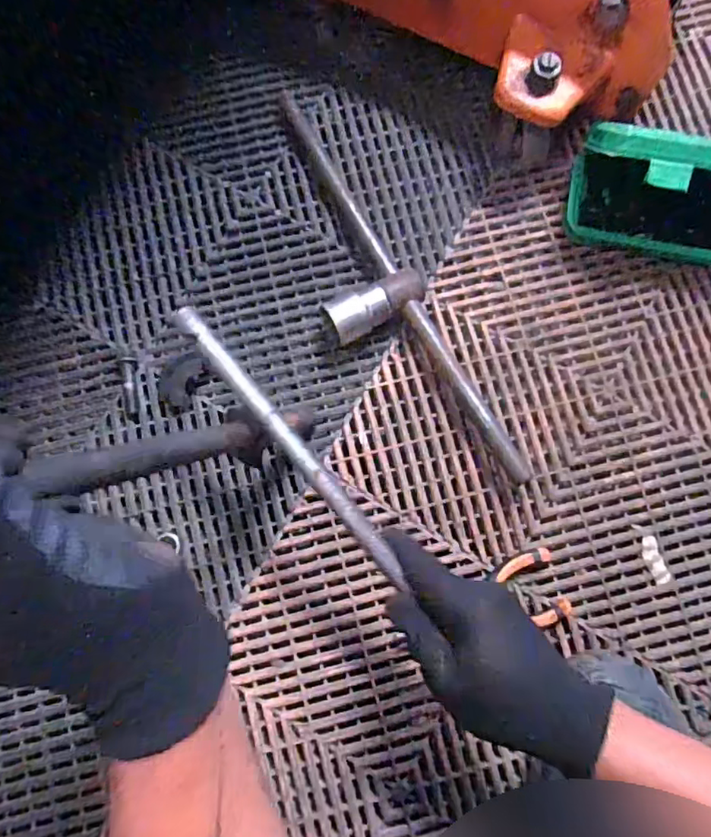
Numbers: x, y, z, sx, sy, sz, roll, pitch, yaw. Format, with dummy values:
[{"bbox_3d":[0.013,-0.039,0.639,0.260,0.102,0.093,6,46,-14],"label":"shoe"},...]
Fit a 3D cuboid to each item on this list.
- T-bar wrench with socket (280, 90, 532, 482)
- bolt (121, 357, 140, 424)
[{"bbox_3d":[0.010,-0.125,0.540,0.099,0.045,0.445,-30,82,-5],"label":"T-bar wrench with socket"},{"bbox_3d":[-0.213,-0.028,0.539,0.013,0.010,0.065,-10,80,-2],"label":"bolt"}]

